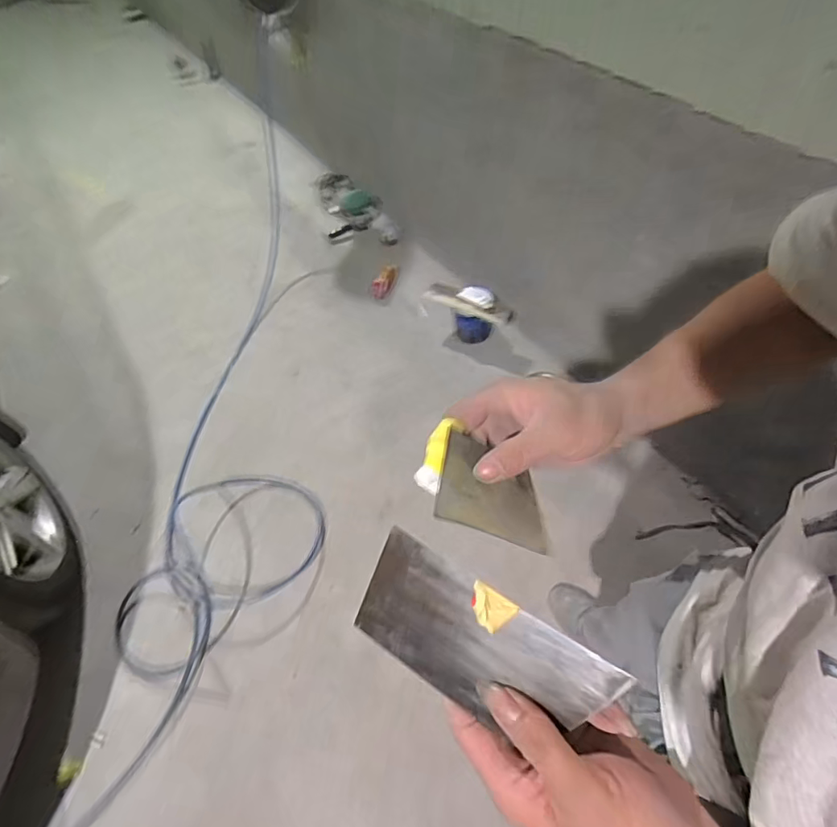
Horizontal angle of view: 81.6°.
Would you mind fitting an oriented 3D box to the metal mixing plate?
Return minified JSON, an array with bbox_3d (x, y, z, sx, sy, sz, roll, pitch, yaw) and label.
[{"bbox_3d":[0.030,0.131,0.273,0.140,0.009,0.072,26,100,23],"label":"metal mixing plate"}]

